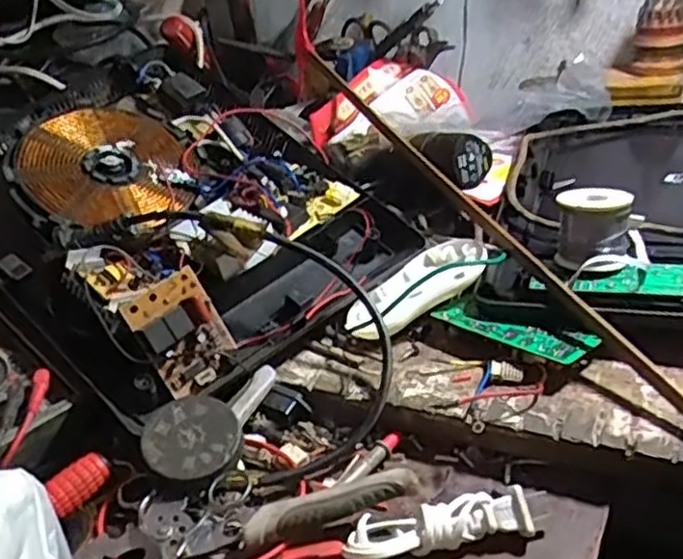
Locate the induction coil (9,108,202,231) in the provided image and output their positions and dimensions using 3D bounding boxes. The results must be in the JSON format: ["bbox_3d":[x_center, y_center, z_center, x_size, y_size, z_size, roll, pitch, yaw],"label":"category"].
[{"bbox_3d":[-0.198,-0.100,0.587,0.133,0.012,0.141,11,48,-13],"label":"induction coil"}]

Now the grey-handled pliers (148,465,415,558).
[{"bbox_3d":[-0.034,0.129,0.384,0.150,0.016,0.041,-7,28,2],"label":"grey-handled pliers"}]

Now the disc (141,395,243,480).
[{"bbox_3d":[-0.089,0.093,0.416,0.056,0.004,0.051,1,48,-1],"label":"disc"}]

